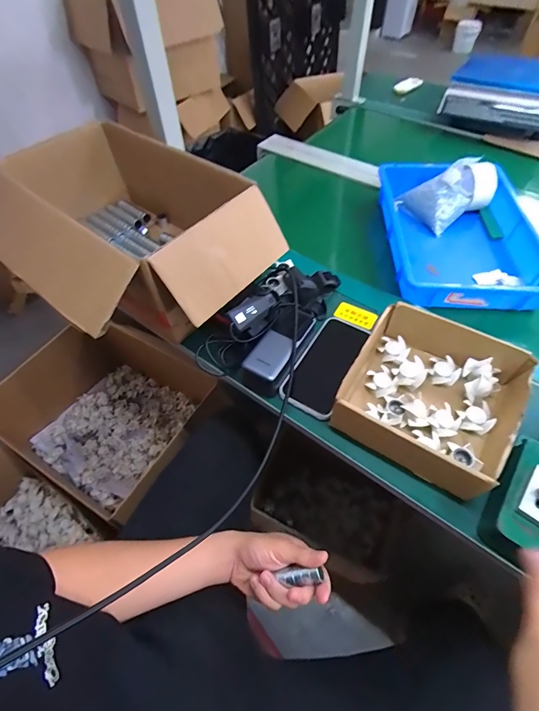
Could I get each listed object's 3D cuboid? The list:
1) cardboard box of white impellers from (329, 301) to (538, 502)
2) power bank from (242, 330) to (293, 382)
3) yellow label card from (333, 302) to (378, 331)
[{"bbox_3d":[0.217,0.048,0.474,0.200,0.073,0.213,30,60,21],"label":"cardboard box of white impellers"},{"bbox_3d":[0.003,-0.001,0.497,0.048,0.015,0.075,26,59,19],"label":"power bank"},{"bbox_3d":[0.146,-0.068,0.594,0.067,0.007,0.031,23,69,9],"label":"yellow label card"}]

